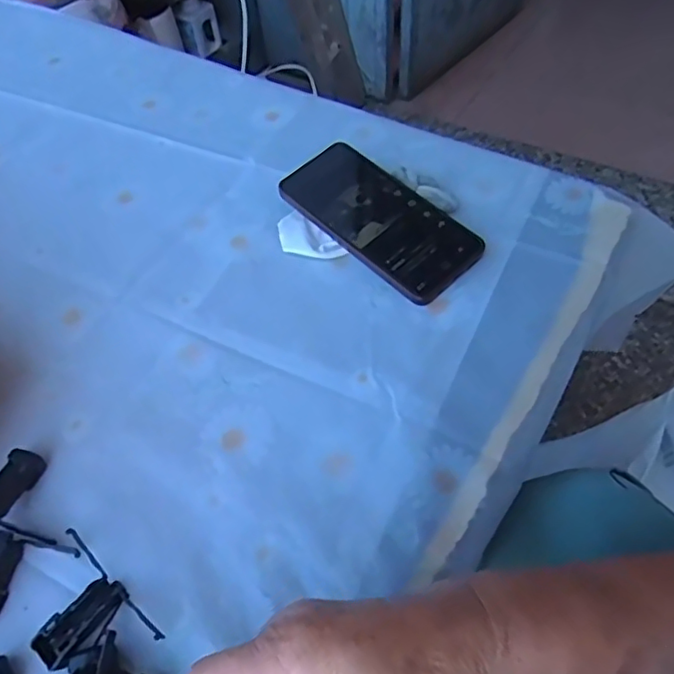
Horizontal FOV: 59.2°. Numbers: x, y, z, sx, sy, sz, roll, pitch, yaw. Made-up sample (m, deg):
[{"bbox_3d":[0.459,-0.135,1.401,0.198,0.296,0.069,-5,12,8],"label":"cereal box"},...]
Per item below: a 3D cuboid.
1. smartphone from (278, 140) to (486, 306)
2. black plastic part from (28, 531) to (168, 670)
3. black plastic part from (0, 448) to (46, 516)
[{"bbox_3d":[0.035,-0.097,0.473,0.077,0.008,0.162,-42,68,-16],"label":"smartphone"},{"bbox_3d":[-0.136,0.149,0.315,0.081,0.009,0.049,33,62,26],"label":"black plastic part"},{"bbox_3d":[-0.195,0.088,0.357,0.017,0.015,0.047,10,41,12],"label":"black plastic part"}]

